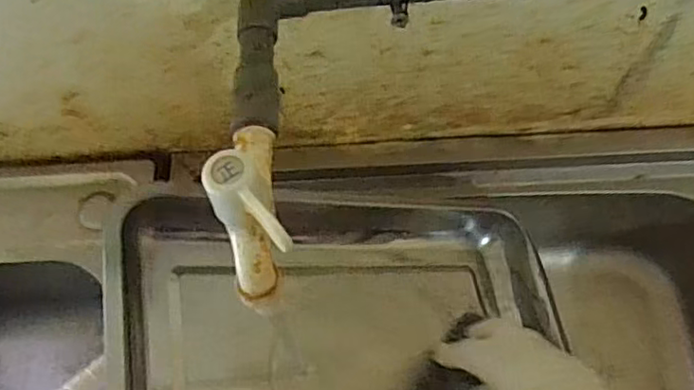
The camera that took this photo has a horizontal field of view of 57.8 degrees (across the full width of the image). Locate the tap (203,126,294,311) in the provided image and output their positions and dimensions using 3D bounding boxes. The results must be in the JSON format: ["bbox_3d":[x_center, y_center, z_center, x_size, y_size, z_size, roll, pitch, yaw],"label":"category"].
[{"bbox_3d":[-0.048,0.000,0.308,0.030,0.065,0.091,-11,68,-2],"label":"tap"}]

